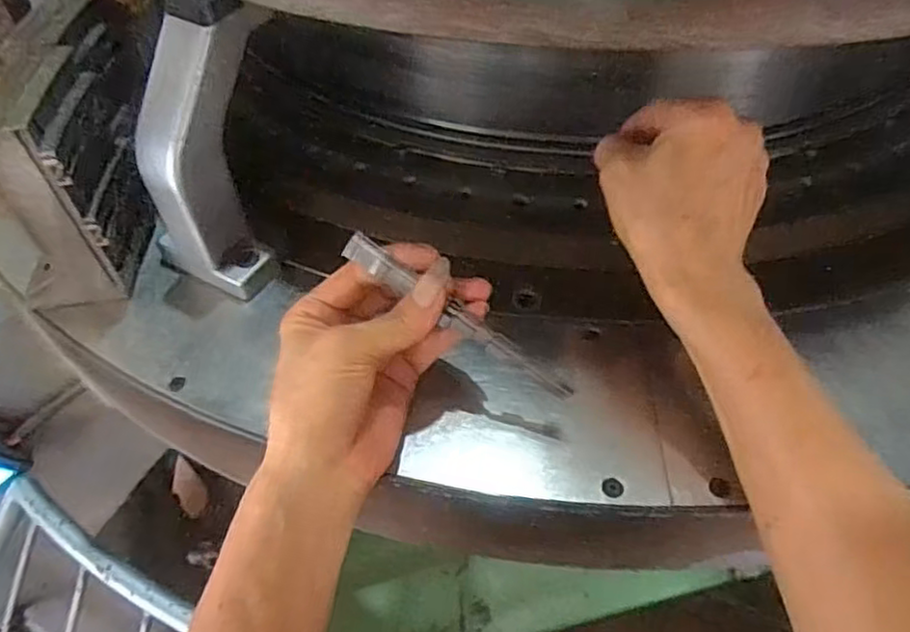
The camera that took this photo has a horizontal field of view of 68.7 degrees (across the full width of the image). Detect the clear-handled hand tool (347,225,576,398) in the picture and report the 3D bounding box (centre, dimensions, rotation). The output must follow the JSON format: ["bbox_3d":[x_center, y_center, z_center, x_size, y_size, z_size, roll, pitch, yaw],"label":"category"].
[{"bbox_3d":[0.004,0.001,0.352,0.141,0.014,0.010,35,57,-7],"label":"clear-handled hand tool"}]

